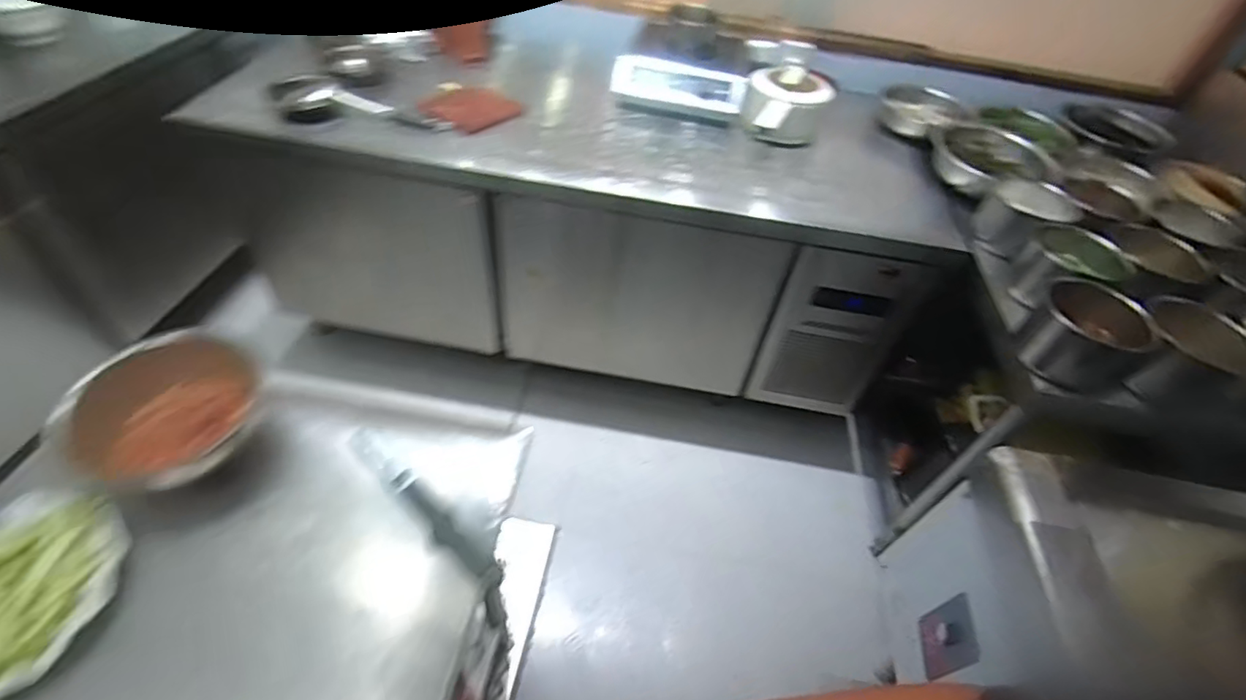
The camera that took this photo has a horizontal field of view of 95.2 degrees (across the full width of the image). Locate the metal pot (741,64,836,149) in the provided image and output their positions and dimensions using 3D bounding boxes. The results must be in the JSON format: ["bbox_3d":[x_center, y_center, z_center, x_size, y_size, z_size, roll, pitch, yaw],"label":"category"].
[{"bbox_3d":[0.401,-0.616,1.420,0.191,0.149,0.217,14,47,6],"label":"metal pot"}]

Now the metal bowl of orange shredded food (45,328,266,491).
[{"bbox_3d":[-0.563,0.076,0.702,0.177,0.098,0.211,27,50,17],"label":"metal bowl of orange shredded food"}]

